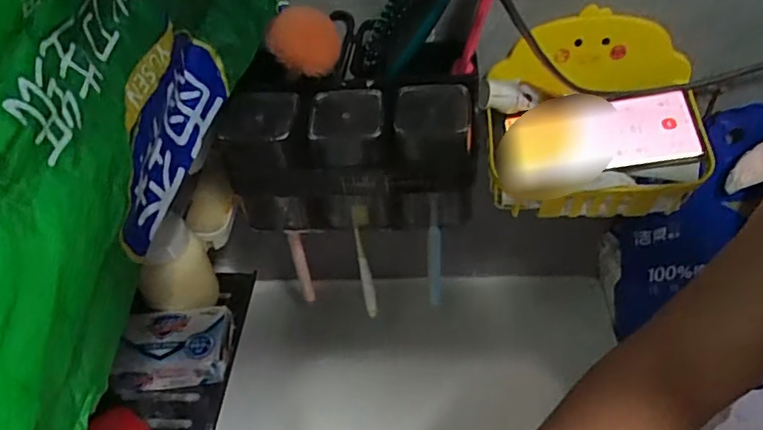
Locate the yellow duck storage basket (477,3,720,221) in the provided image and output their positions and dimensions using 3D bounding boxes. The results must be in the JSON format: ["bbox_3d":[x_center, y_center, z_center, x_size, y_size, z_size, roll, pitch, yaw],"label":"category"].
[{"bbox_3d":[0.194,-0.090,0.535,0.184,0.136,0.123,1,42,4],"label":"yellow duck storage basket"}]

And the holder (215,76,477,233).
[{"bbox_3d":[-0.024,-0.048,0.512,0.210,0.116,0.075,-1,41,2],"label":"holder"}]

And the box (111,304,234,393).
[{"bbox_3d":[-0.178,0.112,0.501,0.098,0.040,0.061,-5,41,-1],"label":"box"}]

